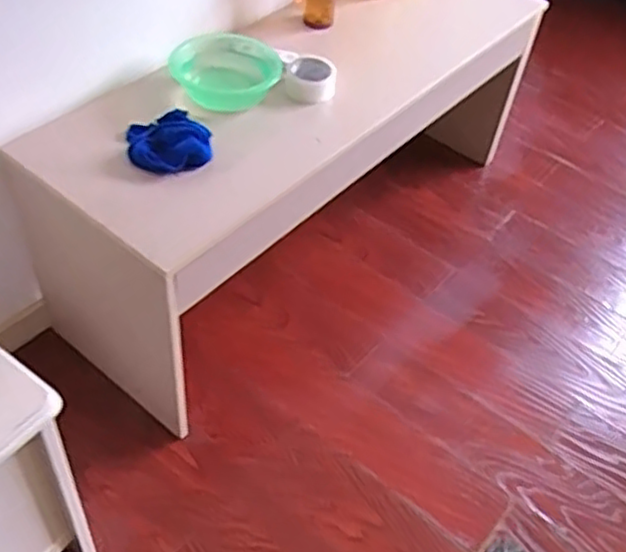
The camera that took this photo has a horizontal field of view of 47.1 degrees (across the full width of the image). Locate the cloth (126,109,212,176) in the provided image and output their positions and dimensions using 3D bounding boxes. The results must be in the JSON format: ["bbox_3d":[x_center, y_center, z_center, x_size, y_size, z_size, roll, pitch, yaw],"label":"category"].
[{"bbox_3d":[-0.241,-0.224,1.207,0.137,0.057,0.119,-6,47,-13],"label":"cloth"}]

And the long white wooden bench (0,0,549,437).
[{"bbox_3d":[0.004,-0.323,1.630,0.459,0.426,1.294,31,50,22],"label":"long white wooden bench"}]

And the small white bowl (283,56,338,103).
[{"bbox_3d":[-0.005,-0.377,1.384,0.098,0.048,0.095,4,46,-4],"label":"small white bowl"}]

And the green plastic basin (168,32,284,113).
[{"bbox_3d":[-0.159,-0.402,1.401,0.221,0.055,0.223,4,46,-4],"label":"green plastic basin"}]

